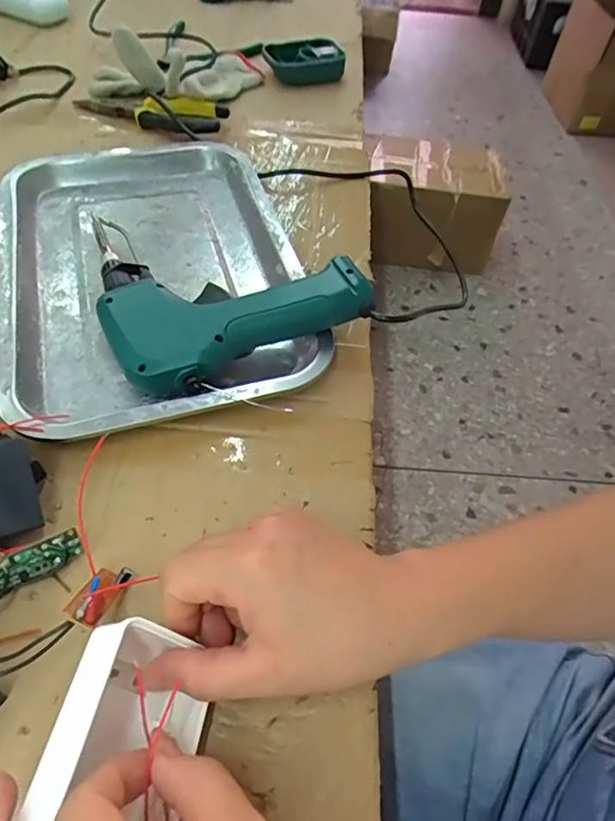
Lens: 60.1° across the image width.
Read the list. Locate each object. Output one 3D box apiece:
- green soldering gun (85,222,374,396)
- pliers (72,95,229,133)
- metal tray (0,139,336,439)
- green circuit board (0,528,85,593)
[{"bbox_3d":[-0.068,-0.096,0.380,0.159,0.047,0.175,-21,57,-18],"label":"green soldering gun"},{"bbox_3d":[-0.165,-0.306,0.538,0.159,0.026,0.052,14,54,7],"label":"pliers"},{"bbox_3d":[-0.121,-0.115,0.405,0.211,0.023,0.308,-12,55,-12],"label":"metal tray"},{"bbox_3d":[-0.136,0.076,0.267,0.044,0.004,0.017,-22,100,-28],"label":"green circuit board"}]

